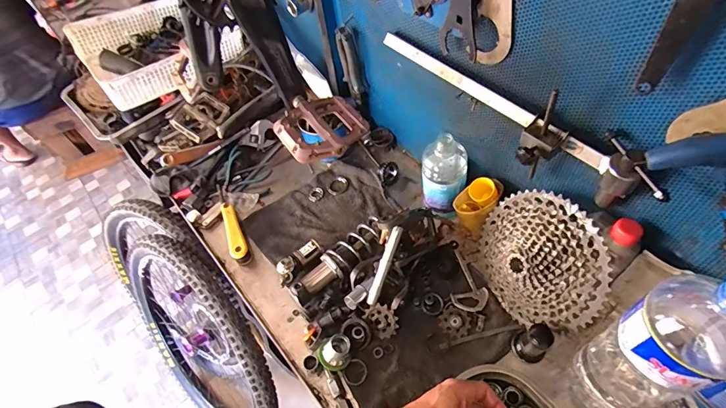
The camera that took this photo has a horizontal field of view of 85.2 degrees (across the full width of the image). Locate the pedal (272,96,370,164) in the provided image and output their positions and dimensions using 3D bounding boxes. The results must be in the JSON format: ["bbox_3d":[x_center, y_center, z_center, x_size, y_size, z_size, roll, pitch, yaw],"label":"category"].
[{"bbox_3d":[-0.053,-0.101,0.516,0.109,0.027,0.094,-33,56,-17],"label":"pedal"}]

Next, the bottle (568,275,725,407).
[{"bbox_3d":[0.311,0.158,0.417,0.099,0.316,0.088,-18,52,-6],"label":"bottle"}]

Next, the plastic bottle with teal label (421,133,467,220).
[{"bbox_3d":[0.136,-0.039,0.674,0.072,0.166,0.066,6,54,12],"label":"plastic bottle with teal label"}]

